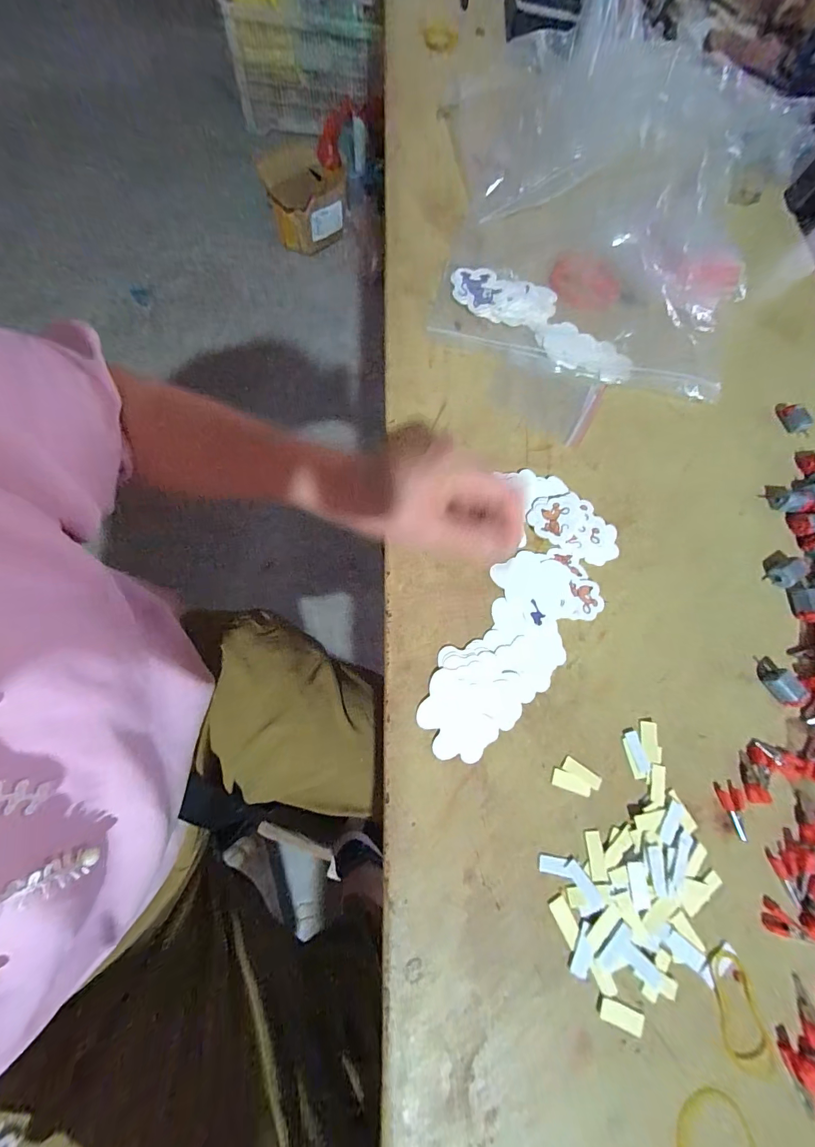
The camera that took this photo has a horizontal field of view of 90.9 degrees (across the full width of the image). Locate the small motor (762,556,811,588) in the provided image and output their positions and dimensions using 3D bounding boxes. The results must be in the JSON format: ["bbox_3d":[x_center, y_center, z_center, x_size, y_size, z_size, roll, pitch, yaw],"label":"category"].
[{"bbox_3d":[0.334,-0.001,0.352,0.031,0.012,0.018,-29,77,-14],"label":"small motor"}]

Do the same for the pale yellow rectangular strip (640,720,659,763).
[{"bbox_3d":[0.182,0.126,0.300,0.013,0.004,0.028,10,71,-2],"label":"pale yellow rectangular strip"}]

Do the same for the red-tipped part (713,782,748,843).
[{"bbox_3d":[0.233,0.171,0.288,0.007,0.004,0.036,-14,74,-10],"label":"red-tipped part"}]

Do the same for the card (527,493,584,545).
[{"bbox_3d":[0.131,-0.048,0.348,0.048,0.006,0.043,-12,72,-6],"label":"card"}]

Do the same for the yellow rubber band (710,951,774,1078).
[{"bbox_3d":[0.205,0.271,0.247,0.028,0.004,0.058,-5,73,-7],"label":"yellow rubber band"}]

